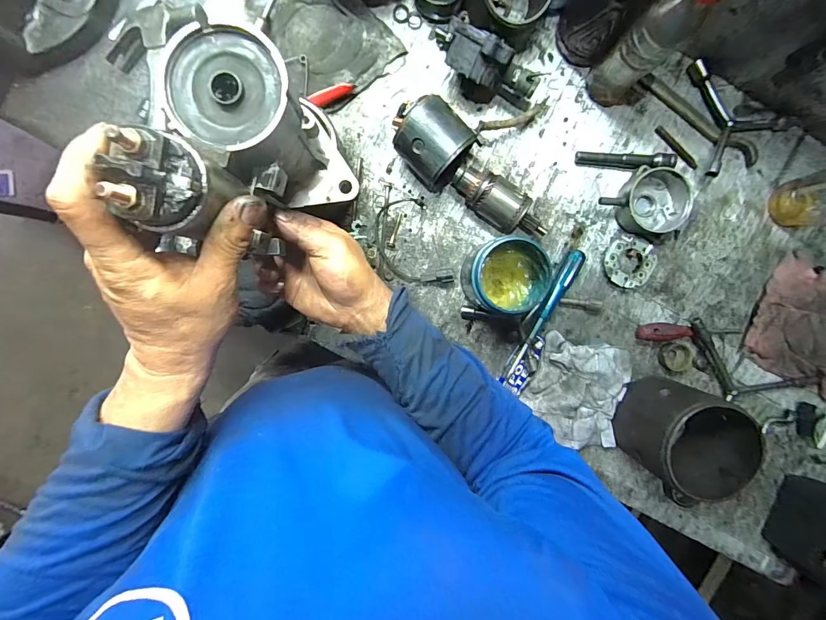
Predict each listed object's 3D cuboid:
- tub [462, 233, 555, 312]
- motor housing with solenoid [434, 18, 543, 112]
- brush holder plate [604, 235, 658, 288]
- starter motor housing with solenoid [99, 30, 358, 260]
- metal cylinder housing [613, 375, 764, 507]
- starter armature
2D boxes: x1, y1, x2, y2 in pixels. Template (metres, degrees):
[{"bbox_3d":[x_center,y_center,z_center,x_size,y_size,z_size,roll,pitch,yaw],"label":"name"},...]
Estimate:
[{"bbox_3d":[0.117,-0.041,0.468,0.104,0.096,0.092,11,94,-3],"label":"tub"},{"bbox_3d":[0.087,-0.292,0.455,0.141,0.081,0.047,31,92,-5],"label":"motor housing with solenoid"},{"bbox_3d":[0.298,-0.066,0.515,0.069,0.017,0.068,1,95,-3],"label":"brush holder plate"},{"bbox_3d":[-0.123,-0.119,0.269,0.117,0.181,0.122,-41,99,1],"label":"starter motor housing with solenoid"},{"bbox_3d":[0.338,0.157,0.480,0.108,0.118,0.107,-9,95,-3],"label":"metal cylinder housing"},{"bbox_3d":[0.112,-0.136,0.489,0.138,0.049,0.052,30,93,-4],"label":"starter armature"}]

